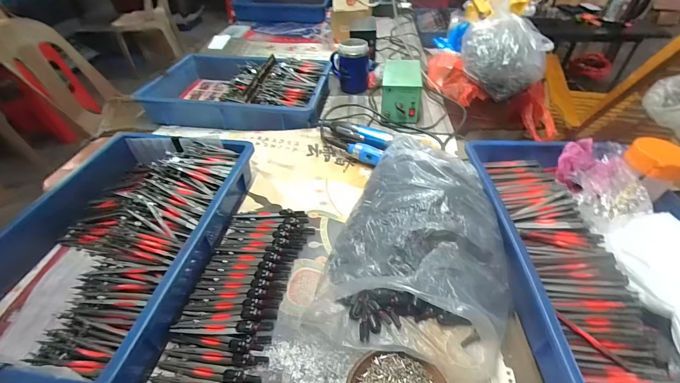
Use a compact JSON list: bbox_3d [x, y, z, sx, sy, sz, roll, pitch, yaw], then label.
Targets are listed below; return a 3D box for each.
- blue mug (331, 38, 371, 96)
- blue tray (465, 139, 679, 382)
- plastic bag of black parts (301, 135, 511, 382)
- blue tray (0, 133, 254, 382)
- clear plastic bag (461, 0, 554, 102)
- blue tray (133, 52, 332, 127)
[{"bbox_3d":[0.027,-0.360,0.885,0.105,0.127,0.082,0,43,1],"label":"blue mug"},{"bbox_3d":[0.367,0.065,0.458,0.281,0.081,0.443,1,43,2],"label":"blue tray"},{"bbox_3d":[0.117,0.055,0.465,0.233,0.084,0.330,12,44,13],"label":"plastic bag of black parts"},{"bbox_3d":[-0.331,0.055,0.474,0.275,0.082,0.420,5,43,6],"label":"blue tray"},{"bbox_3d":[0.437,-0.408,0.838,0.181,0.252,0.211,-22,47,-21],"label":"clear plastic bag"},{"bbox_3d":[-0.255,-0.272,0.820,0.426,0.091,0.297,6,43,8],"label":"blue tray"}]

